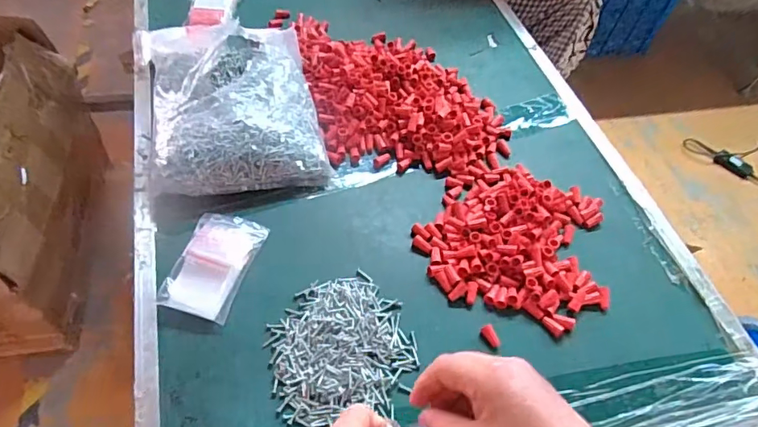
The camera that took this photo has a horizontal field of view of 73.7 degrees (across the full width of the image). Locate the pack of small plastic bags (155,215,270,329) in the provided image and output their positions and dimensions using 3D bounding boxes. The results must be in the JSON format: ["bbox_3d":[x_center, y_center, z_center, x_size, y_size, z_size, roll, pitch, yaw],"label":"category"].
[{"bbox_3d":[-0.169,0.050,0.522,0.071,0.009,0.116,15,55,5],"label":"pack of small plastic bags"}]

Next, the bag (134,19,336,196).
[{"bbox_3d":[-0.191,-0.163,0.634,0.203,0.068,0.311,-13,57,-14],"label":"bag"}]

